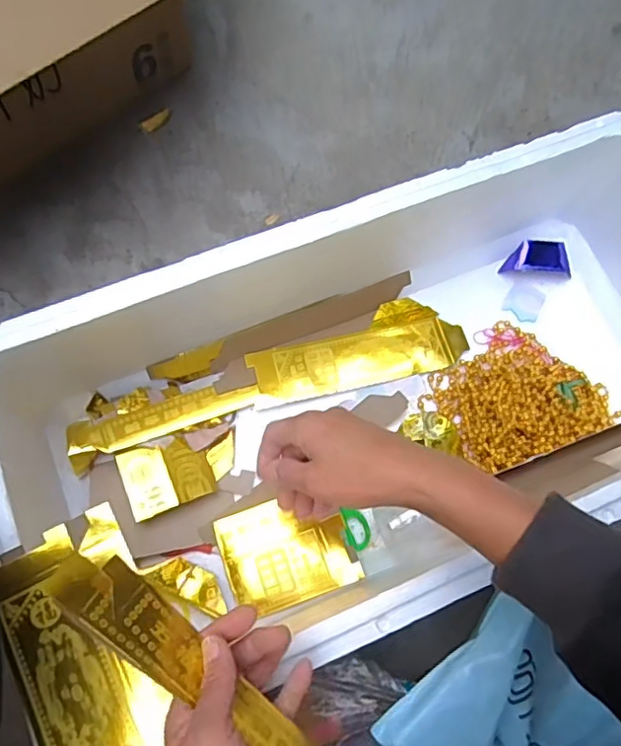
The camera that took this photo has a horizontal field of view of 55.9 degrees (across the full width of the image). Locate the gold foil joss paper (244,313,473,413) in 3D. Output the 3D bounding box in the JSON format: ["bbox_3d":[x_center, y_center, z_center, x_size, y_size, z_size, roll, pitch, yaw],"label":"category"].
[{"bbox_3d":[0.055,-0.016,0.639,0.235,0.007,0.064,-11,73,-9],"label":"gold foil joss paper"}]

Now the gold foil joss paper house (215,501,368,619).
[{"bbox_3d":[-0.024,0.171,0.569,0.121,0.008,0.098,-20,70,-2],"label":"gold foil joss paper house"}]

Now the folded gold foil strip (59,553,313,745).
[{"bbox_3d":[-0.044,0.198,0.344,0.251,0.040,0.011,43,120,0],"label":"folded gold foil strip"}]

